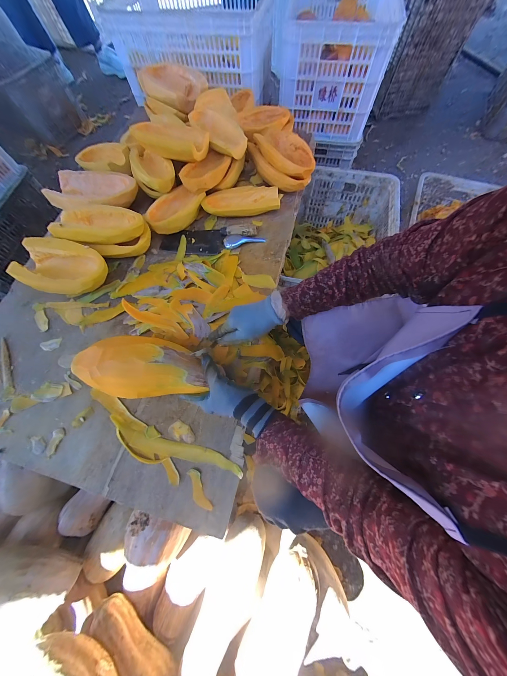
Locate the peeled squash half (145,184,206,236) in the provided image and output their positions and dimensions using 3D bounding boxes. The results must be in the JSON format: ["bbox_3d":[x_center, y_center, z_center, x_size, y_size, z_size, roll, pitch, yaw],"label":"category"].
[{"bbox_3d":[-0.208,-0.344,0.595,0.172,0.061,0.102,-36,72,-12],"label":"peeled squash half"}]

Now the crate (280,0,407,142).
[{"bbox_3d":[0.317,-1.116,0.842,0.367,0.260,0.620,7,69,4],"label":"crate"}]

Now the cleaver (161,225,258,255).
[{"bbox_3d":[-0.125,-0.268,0.585,0.259,0.028,0.083,4,69,3],"label":"cleaver"}]

